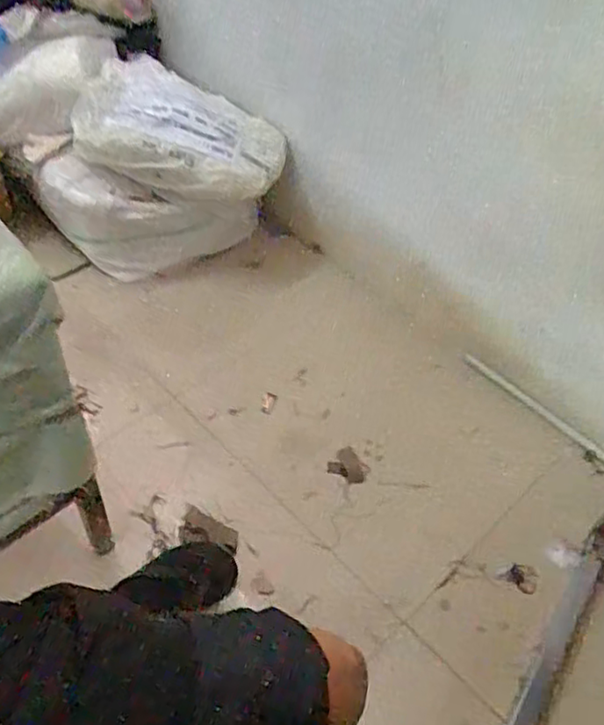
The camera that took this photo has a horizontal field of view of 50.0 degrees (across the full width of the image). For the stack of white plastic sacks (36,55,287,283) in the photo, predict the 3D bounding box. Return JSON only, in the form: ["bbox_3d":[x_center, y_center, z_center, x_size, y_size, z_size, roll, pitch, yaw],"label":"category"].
[{"bbox_3d":[-0.297,-0.439,1.480,0.396,0.340,0.456,32,52,22],"label":"stack of white plastic sacks"}]

